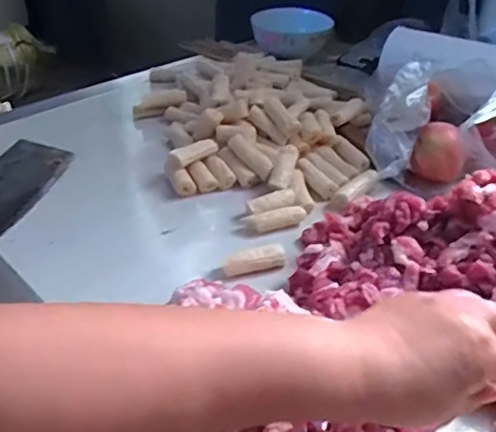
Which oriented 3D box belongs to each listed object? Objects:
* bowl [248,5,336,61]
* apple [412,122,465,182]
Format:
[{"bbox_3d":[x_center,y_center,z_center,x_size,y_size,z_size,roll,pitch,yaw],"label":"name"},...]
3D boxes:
[{"bbox_3d":[0.071,-0.296,0.944,0.125,0.065,0.125,4,35,3],"label":"bowl"},{"bbox_3d":[0.211,-0.070,0.636,0.051,0.061,0.053,13,37,15],"label":"apple"}]

